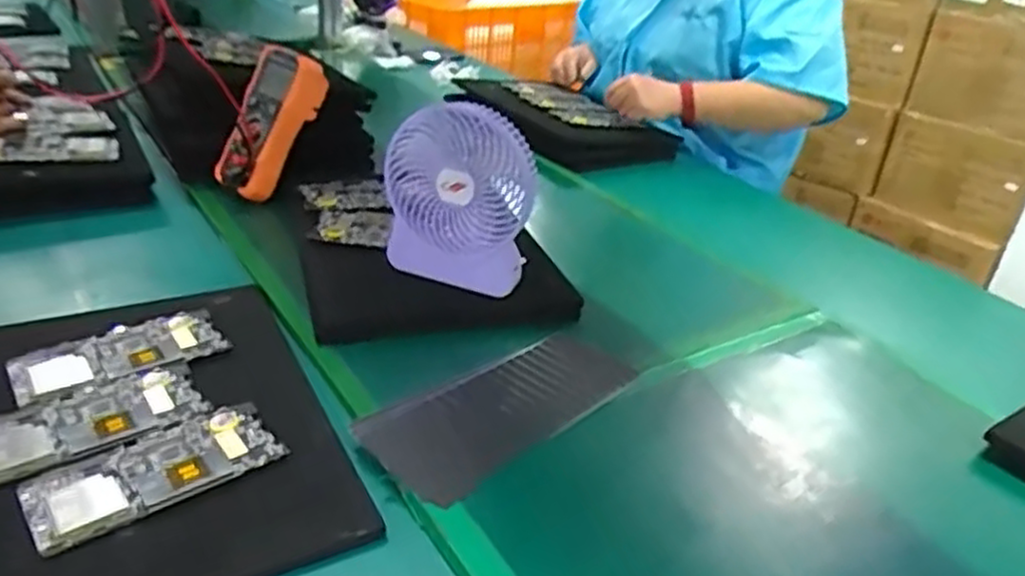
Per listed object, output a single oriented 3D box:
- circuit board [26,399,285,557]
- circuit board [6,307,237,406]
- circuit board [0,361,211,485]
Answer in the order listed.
[{"bbox_3d":[-0.241,0.121,0.515,0.156,0.005,0.066,-19,38,-38],"label":"circuit board"},{"bbox_3d":[-0.319,0.054,0.619,0.154,0.012,0.070,-18,37,-37],"label":"circuit board"},{"bbox_3d":[-0.308,0.095,0.547,0.155,0.004,0.070,-19,38,-38],"label":"circuit board"}]

